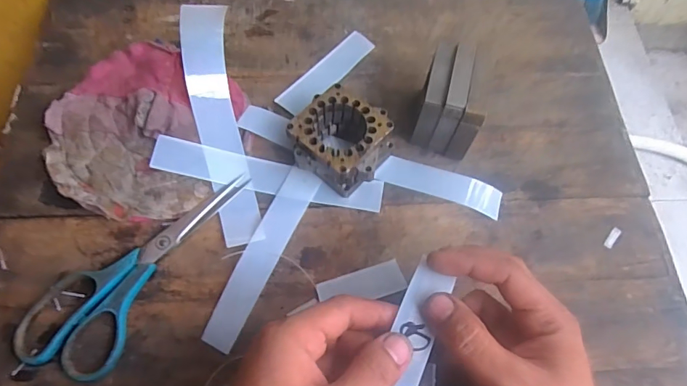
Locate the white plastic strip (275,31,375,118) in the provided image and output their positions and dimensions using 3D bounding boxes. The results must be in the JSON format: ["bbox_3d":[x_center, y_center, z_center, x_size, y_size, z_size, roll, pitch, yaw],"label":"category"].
[{"bbox_3d":[-0.016,-0.116,0.436,0.032,0.004,0.113,39,70,11],"label":"white plastic strip"}]

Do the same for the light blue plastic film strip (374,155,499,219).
[{"bbox_3d":[0.085,-0.009,0.395,0.107,0.007,0.029,19,66,7],"label":"light blue plastic film strip"}]

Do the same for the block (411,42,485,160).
[{"bbox_3d":[0.090,-0.076,0.390,0.047,0.075,0.069,11,65,3],"label":"block"}]

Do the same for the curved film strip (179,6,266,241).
[{"bbox_3d":[-0.101,-0.054,0.363,0.046,0.087,0.181,-12,66,-7],"label":"curved film strip"}]

